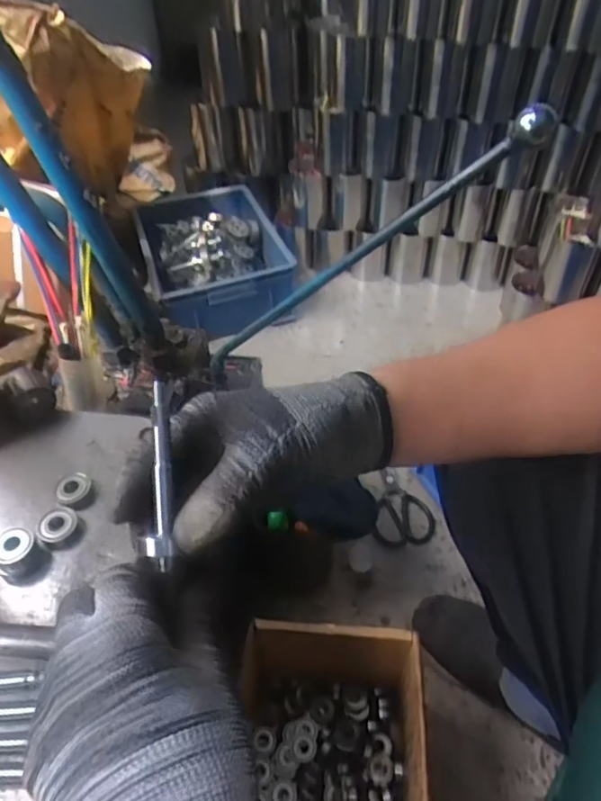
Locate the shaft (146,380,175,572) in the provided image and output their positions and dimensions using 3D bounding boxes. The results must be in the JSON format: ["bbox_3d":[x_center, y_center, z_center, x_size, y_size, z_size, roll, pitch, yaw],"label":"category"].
[{"bbox_3d":[-0.074,0.039,0.313,0.013,0.015,0.098,-3,83,0],"label":"shaft"}]

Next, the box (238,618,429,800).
[{"bbox_3d":[0.028,0.419,0.602,0.182,0.178,0.304,2,47,4],"label":"box"}]

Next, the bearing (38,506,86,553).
[{"bbox_3d":[-0.188,0.100,0.458,0.031,0.013,0.034,-1,46,1],"label":"bearing"}]

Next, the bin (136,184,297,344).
[{"bbox_3d":[-0.199,-0.337,1.365,0.310,0.146,0.423,-13,47,-9],"label":"bin"}]

